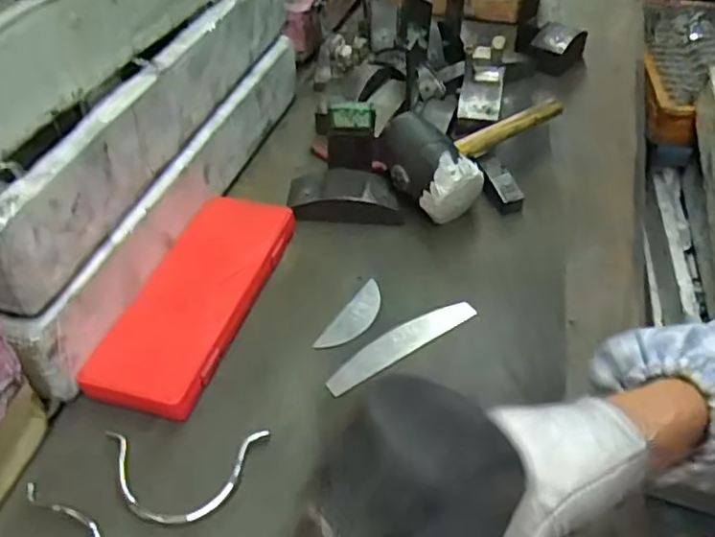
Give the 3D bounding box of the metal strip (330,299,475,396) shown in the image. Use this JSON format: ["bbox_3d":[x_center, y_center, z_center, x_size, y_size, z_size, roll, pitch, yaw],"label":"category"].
[{"bbox_3d":[0.038,0.066,0.560,0.154,0.005,0.029,-27,50,-23],"label":"metal strip"}]

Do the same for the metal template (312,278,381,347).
[{"bbox_3d":[-0.001,0.045,0.587,0.031,0.006,0.095,23,48,20],"label":"metal template"}]

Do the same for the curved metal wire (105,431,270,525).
[{"bbox_3d":[-0.132,0.153,0.464,0.122,0.013,0.069,2,53,-1],"label":"curved metal wire"}]

